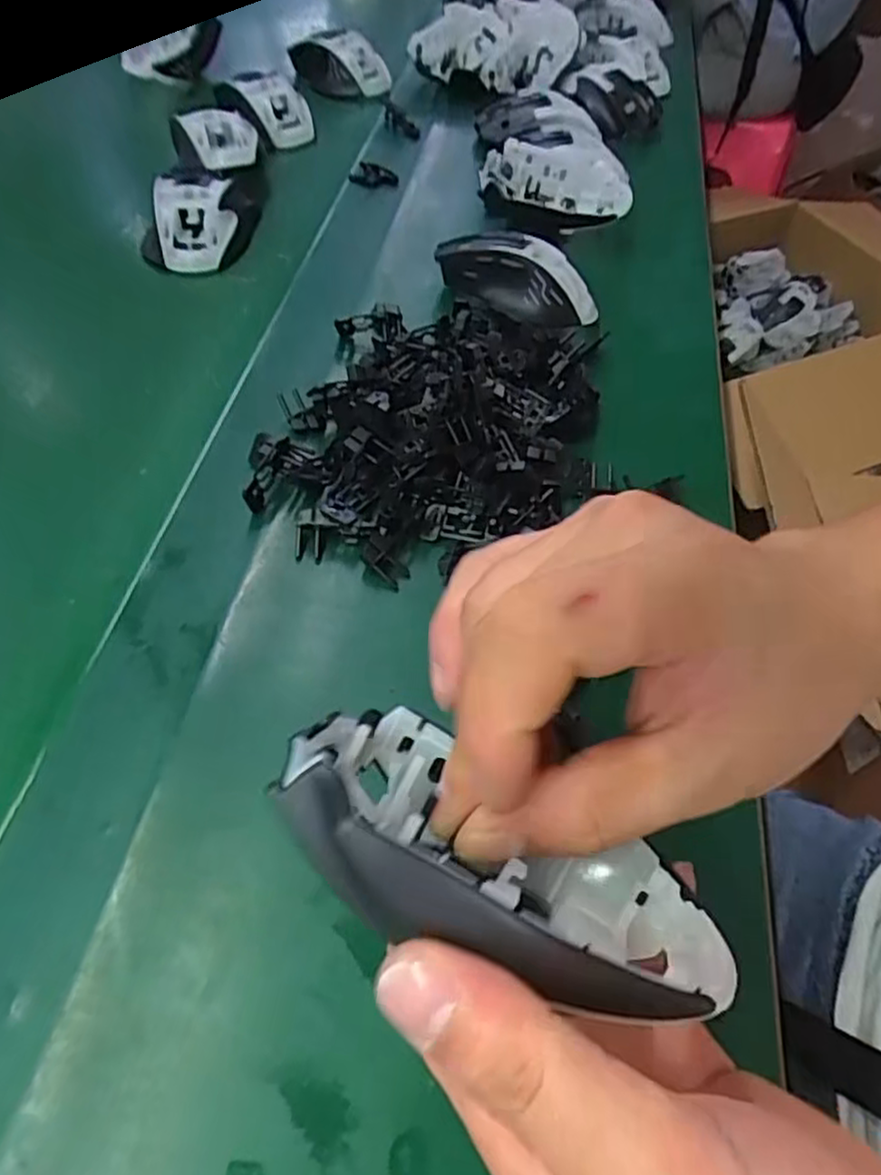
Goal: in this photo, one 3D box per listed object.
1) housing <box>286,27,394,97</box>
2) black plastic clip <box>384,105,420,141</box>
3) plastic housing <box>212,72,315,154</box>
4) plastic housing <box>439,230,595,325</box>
[{"bbox_3d":[-0.098,-0.498,0.684,0.102,0.050,0.042,12,54,3],"label":"housing"},{"bbox_3d":[-0.034,-0.409,0.643,0.017,0.010,0.056,-25,60,-22],"label":"black plastic clip"},{"bbox_3d":[-0.150,-0.411,0.626,0.081,0.042,0.048,37,59,19],"label":"plastic housing"},{"bbox_3d":[0.051,-0.206,0.480,0.108,0.035,0.060,12,54,3],"label":"plastic housing"}]

